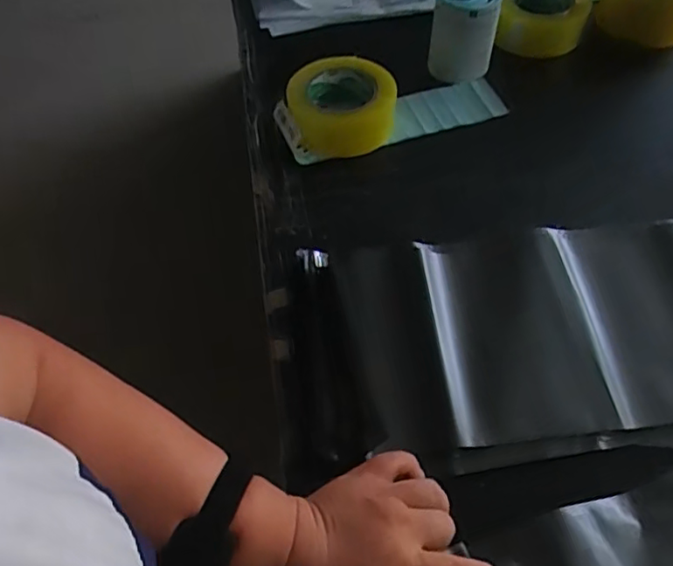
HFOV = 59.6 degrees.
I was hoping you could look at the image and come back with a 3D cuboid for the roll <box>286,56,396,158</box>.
[{"bbox_3d":[0.005,-0.210,0.694,0.118,0.069,0.118,0,57,0],"label":"roll"}]

